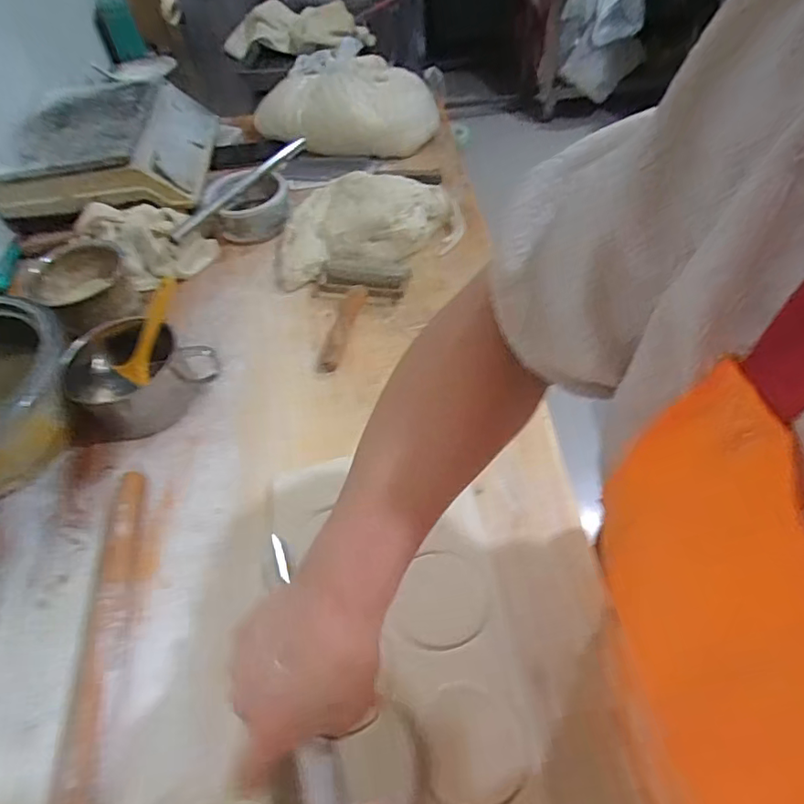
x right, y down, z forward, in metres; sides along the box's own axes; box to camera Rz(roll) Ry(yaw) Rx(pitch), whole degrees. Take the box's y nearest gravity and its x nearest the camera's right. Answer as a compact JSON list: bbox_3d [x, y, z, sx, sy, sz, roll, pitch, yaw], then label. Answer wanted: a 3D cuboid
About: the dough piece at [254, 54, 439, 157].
[{"bbox_3d":[-0.107,-0.556,1.048,0.348,0.112,0.173,-6,51,1],"label":"dough piece"}]

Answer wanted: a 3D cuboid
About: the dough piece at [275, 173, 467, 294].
[{"bbox_3d":[-0.050,-0.274,0.845,0.281,0.103,0.202,0,51,6],"label":"dough piece"}]

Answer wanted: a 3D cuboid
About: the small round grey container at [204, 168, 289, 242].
[{"bbox_3d":[-0.257,-0.330,0.908,0.135,0.071,0.130,-3,51,4],"label":"small round grey container"}]

